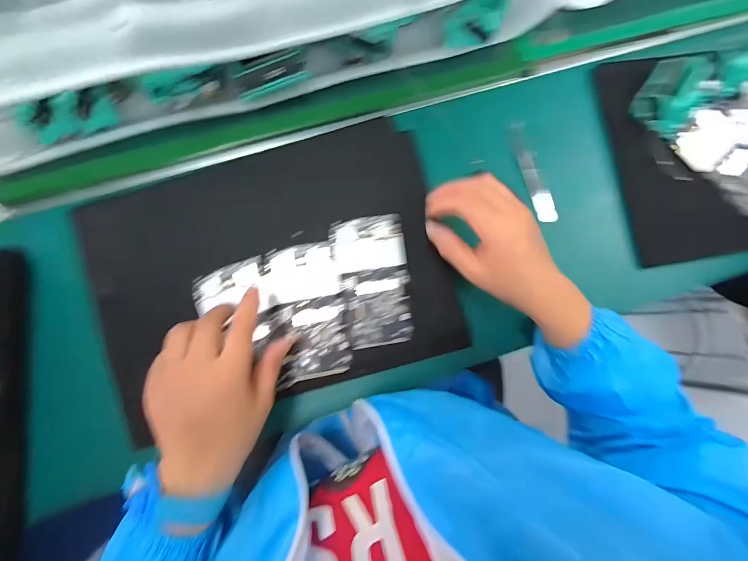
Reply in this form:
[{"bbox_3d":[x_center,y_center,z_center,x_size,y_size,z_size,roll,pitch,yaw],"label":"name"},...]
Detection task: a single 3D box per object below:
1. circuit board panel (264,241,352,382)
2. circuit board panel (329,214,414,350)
[{"bbox_3d":[-0.063,0.030,0.353,0.066,0.004,0.130,-13,86,-8],"label":"circuit board panel"},{"bbox_3d":[0.001,0.000,0.360,0.071,0.004,0.129,-9,84,-5],"label":"circuit board panel"}]

